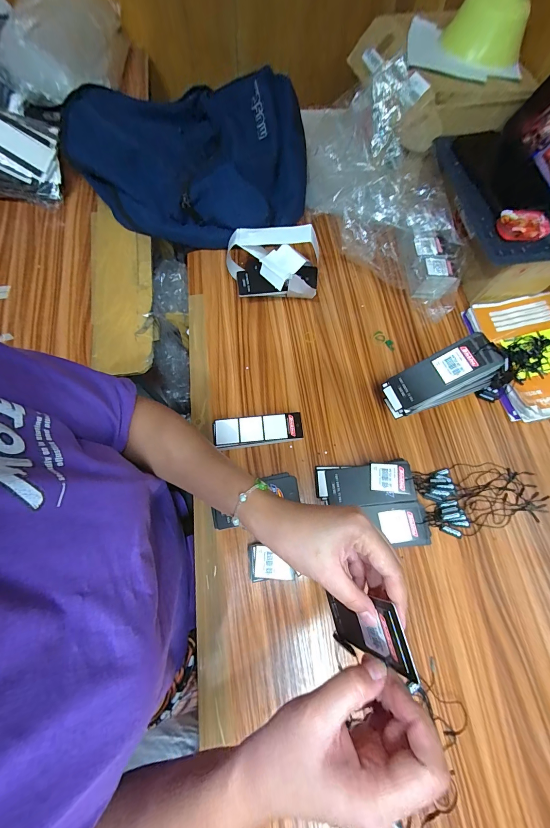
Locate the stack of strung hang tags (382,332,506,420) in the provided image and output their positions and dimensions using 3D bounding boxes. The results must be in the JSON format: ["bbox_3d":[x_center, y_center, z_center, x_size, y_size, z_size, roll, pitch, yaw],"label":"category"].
[{"bbox_3d":[0.225,-0.045,0.408,0.139,0.111,0.052,-17,72,-7],"label":"stack of strung hang tags"}]

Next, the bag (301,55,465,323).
[{"bbox_3d":[0.179,-0.345,0.462,0.182,0.200,0.364,-14,72,-6],"label":"bag"}]

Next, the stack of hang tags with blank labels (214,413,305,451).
[{"bbox_3d":[-0.023,0.025,0.418,0.120,0.026,0.040,-8,71,-4],"label":"stack of hang tags with blank labels"}]

